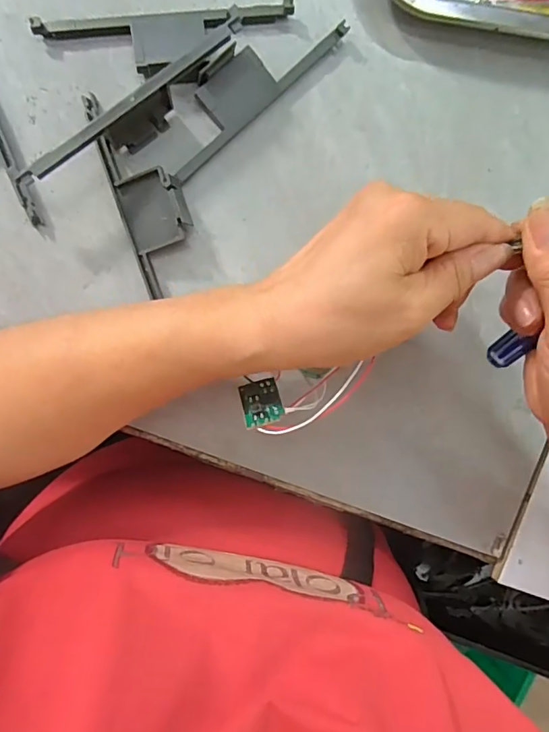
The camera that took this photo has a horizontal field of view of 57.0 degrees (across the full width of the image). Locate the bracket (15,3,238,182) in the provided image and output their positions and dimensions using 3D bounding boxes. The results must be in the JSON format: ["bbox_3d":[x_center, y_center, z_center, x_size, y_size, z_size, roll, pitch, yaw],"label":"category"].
[{"bbox_3d":[-0.070,-0.132,0.264,0.131,0.036,0.013,-40,96,-2],"label":"bracket"}]

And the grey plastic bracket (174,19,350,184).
[{"bbox_3d":[-0.016,-0.158,0.282,0.124,0.013,0.034,-43,97,-2],"label":"grey plastic bracket"}]

